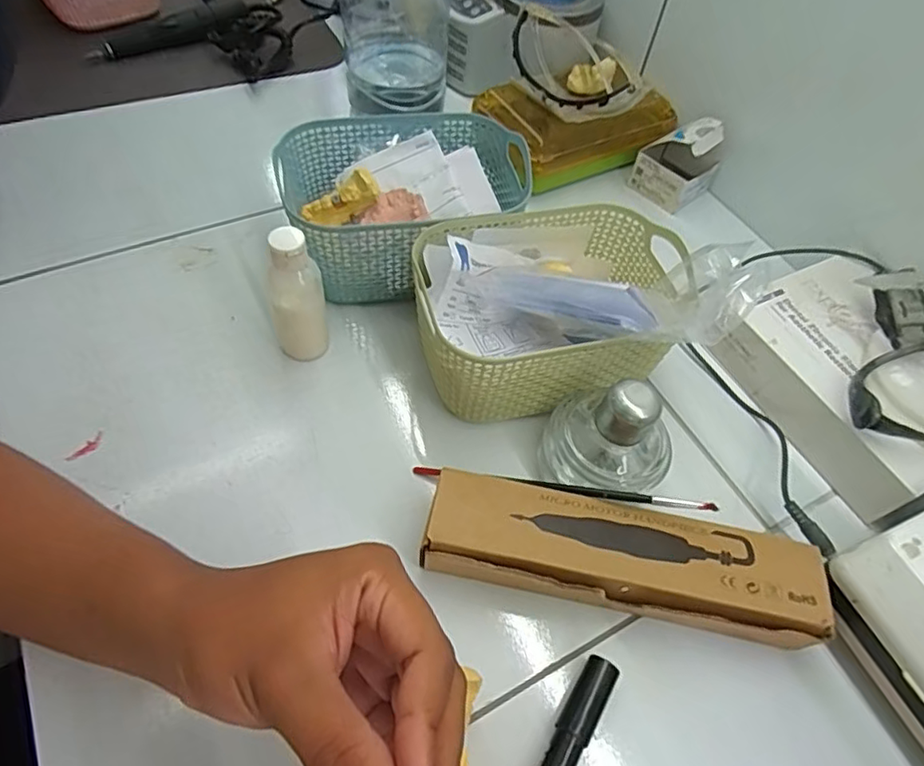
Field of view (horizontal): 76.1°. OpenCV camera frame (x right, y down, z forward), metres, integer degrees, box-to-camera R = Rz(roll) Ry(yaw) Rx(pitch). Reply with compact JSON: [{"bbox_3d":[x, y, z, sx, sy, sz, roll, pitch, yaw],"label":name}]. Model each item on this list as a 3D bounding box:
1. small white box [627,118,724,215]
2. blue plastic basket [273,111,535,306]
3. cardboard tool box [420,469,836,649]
[{"bbox_3d":[0.195,-0.200,0.525,0.061,0.064,0.060,-37,67,-26],"label":"small white box"},{"bbox_3d":[-0.038,-0.134,0.438,0.173,0.072,0.125,-9,57,-10],"label":"blue plastic basket"},{"bbox_3d":[0.086,0.095,0.321,0.212,0.030,0.057,11,56,3],"label":"cardboard tool box"}]

